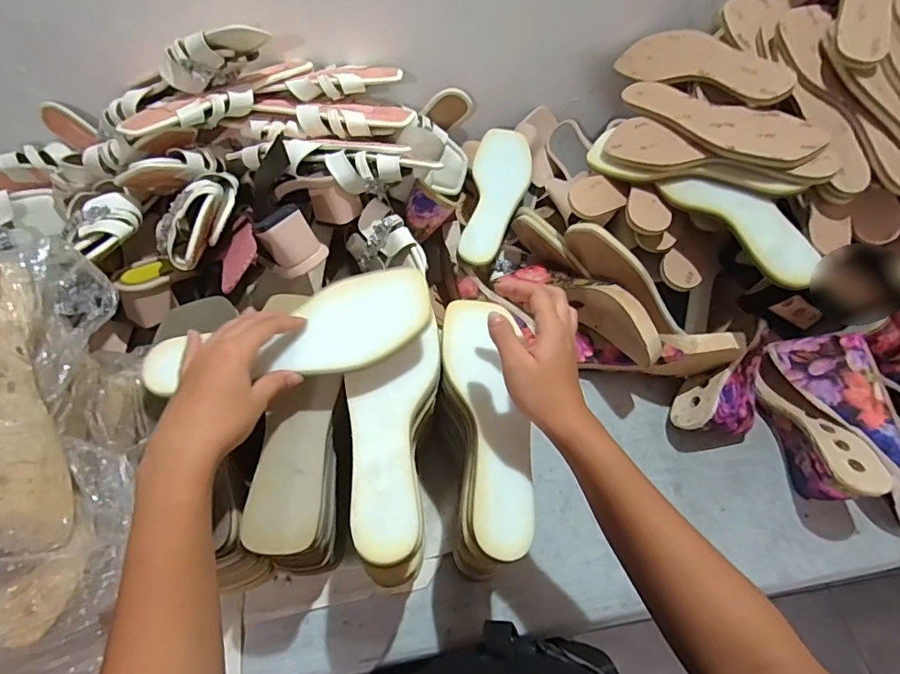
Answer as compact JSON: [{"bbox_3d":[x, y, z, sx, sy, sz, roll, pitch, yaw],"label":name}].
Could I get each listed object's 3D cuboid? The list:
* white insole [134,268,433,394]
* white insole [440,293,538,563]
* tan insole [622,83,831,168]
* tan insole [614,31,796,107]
[{"bbox_3d":[-0.133,-0.001,0.426,0.240,0.030,0.077,-18,61,-13],"label":"white insole"},{"bbox_3d":[0.035,0.068,0.442,0.062,0.012,0.238,-6,58,-7],"label":"white insole"},{"bbox_3d":[0.304,-0.253,0.573,0.074,0.026,0.234,-31,52,-20],"label":"tan insole"},{"bbox_3d":[0.315,-0.342,0.622,0.082,0.015,0.236,-45,47,5],"label":"tan insole"}]

